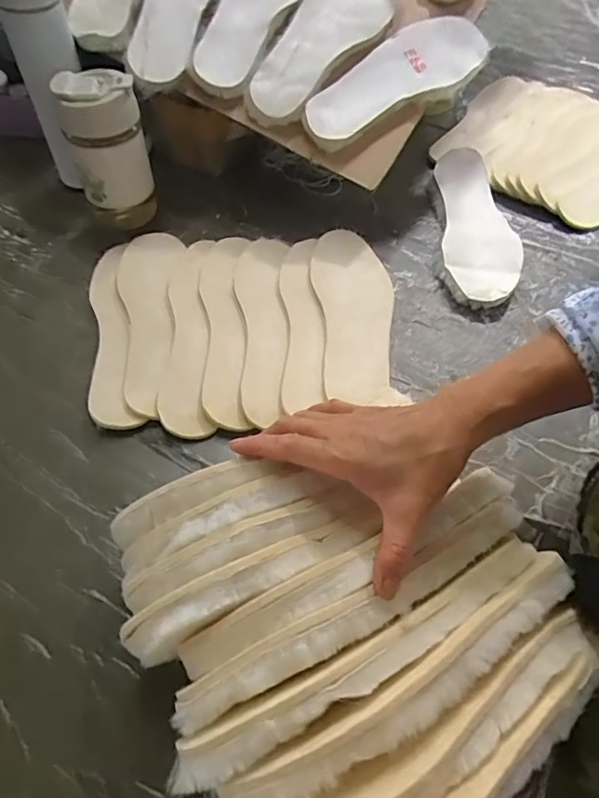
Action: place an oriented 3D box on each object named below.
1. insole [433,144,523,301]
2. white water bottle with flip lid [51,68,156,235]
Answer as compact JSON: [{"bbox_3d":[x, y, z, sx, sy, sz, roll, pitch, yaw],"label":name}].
[{"bbox_3d":[0.215,-0.213,0.630,0.091,0.030,0.252,4,56,1],"label":"insole"},{"bbox_3d":[-0.211,-0.277,0.589,0.080,0.148,0.063,-16,58,-12],"label":"white water bottle with flip lid"}]

